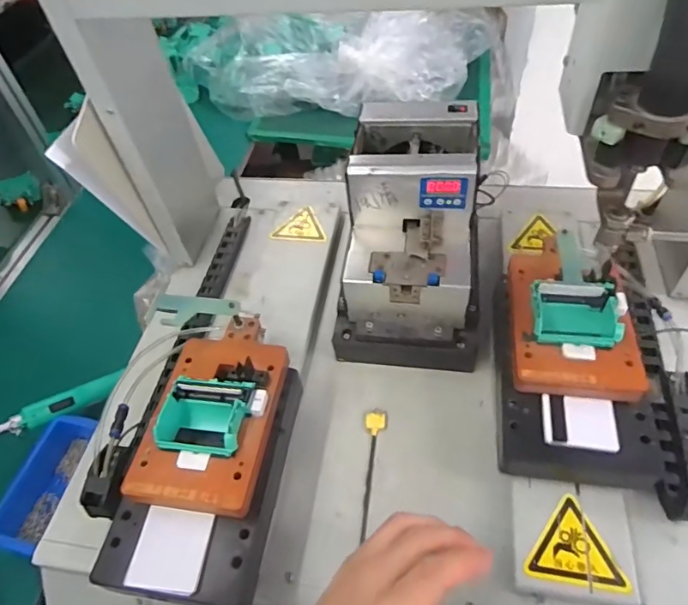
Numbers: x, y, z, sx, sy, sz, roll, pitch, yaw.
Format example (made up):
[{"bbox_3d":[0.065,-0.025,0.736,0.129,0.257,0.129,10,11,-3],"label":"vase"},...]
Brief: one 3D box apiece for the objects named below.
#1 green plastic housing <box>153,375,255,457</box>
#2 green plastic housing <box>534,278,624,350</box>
[{"bbox_3d":[-0.118,0.098,0.423,0.079,0.036,0.059,5,52,11],"label":"green plastic housing"},{"bbox_3d":[0.203,0.010,0.444,0.070,0.022,0.057,5,52,10],"label":"green plastic housing"}]

